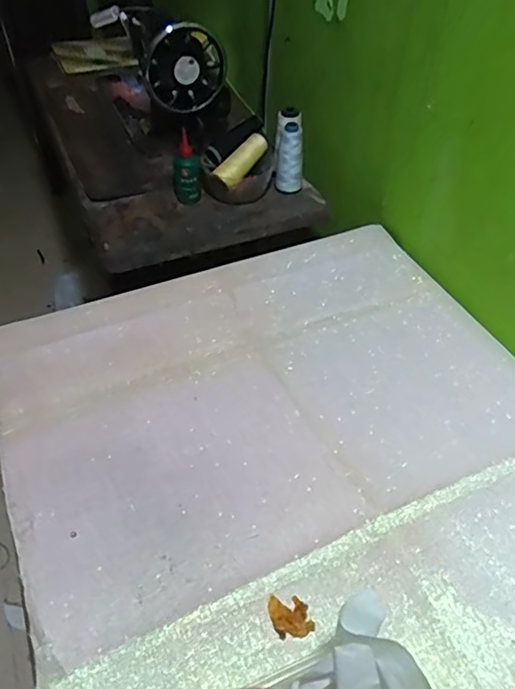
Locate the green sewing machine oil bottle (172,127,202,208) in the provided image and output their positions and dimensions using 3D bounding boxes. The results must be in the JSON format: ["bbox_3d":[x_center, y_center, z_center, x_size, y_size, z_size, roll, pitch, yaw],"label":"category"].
[{"bbox_3d":[-0.114,-0.283,0.891,0.046,0.123,0.031,-7,47,-6],"label":"green sewing machine oil bottle"}]

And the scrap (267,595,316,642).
[{"bbox_3d":[0.029,0.239,0.484,0.033,0.004,0.038,-16,48,-13],"label":"scrap"}]

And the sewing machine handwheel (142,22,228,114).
[{"bbox_3d":[-0.117,-0.452,0.906,0.136,0.130,0.046,-22,51,-20],"label":"sewing machine handwheel"}]

